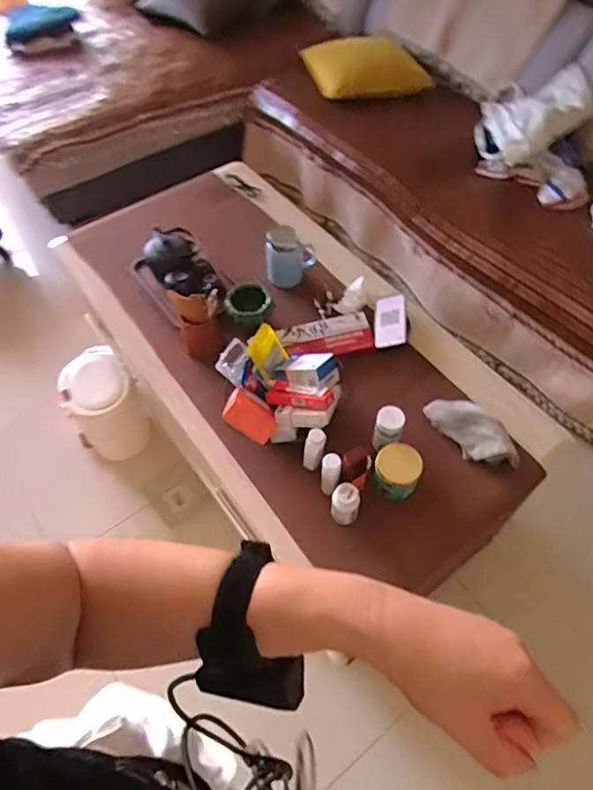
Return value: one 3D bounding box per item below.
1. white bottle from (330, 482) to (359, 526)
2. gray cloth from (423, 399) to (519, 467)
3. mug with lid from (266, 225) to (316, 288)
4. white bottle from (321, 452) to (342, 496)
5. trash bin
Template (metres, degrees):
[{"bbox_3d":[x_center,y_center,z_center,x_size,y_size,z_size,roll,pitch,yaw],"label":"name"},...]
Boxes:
[{"bbox_3d":[0.087,0.198,0.963,0.039,0.098,0.045,-34,62,-21],"label":"white bottle"},{"bbox_3d":[0.354,0.068,1.064,0.102,0.031,0.191,-29,60,-18],"label":"gray cloth"},{"bbox_3d":[-0.015,-0.333,1.305,0.113,0.142,0.074,2,56,2],"label":"mug with lid"},{"bbox_3d":[0.062,0.148,0.976,0.033,0.112,0.031,0,55,0],"label":"white bottle"},{"bbox_3d":[-0.539,0.029,1.493,0.180,0.292,0.220,-26,59,-17],"label":"trash bin"}]

